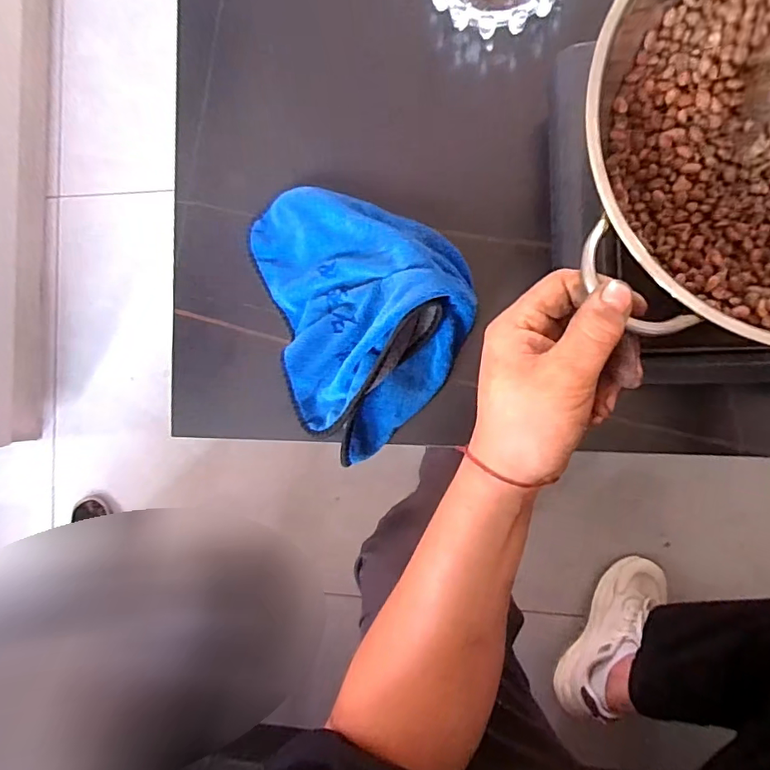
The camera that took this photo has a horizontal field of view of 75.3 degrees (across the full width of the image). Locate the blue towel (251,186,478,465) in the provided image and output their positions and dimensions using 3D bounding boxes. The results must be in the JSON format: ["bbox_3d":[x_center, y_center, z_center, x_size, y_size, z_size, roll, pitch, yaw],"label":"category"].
[{"bbox_3d":[-0.040,-0.077,0.452,0.242,0.054,0.203,45,96,7],"label":"blue towel"}]

